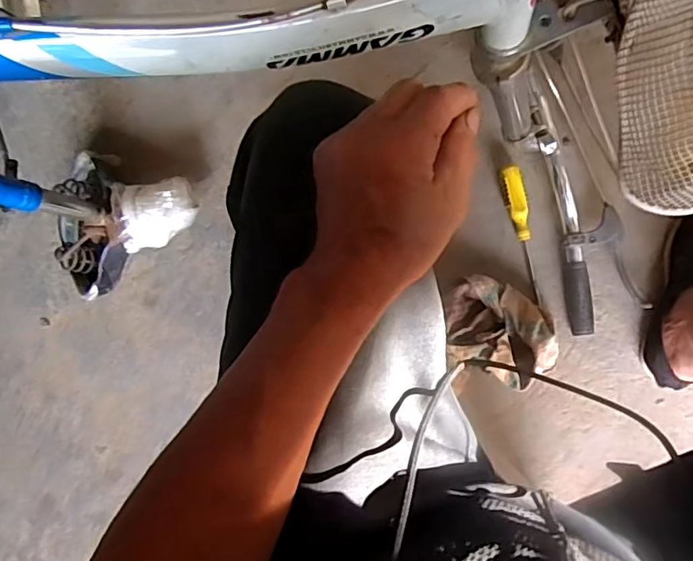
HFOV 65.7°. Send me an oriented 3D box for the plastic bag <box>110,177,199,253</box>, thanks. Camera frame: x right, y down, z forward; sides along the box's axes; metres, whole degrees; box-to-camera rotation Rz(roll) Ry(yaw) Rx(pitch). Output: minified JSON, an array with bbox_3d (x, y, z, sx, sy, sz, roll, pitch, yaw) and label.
[{"bbox_3d":[-0.261,-0.094,0.736,0.108,0.043,0.087,-11,86,5],"label":"plastic bag"}]

